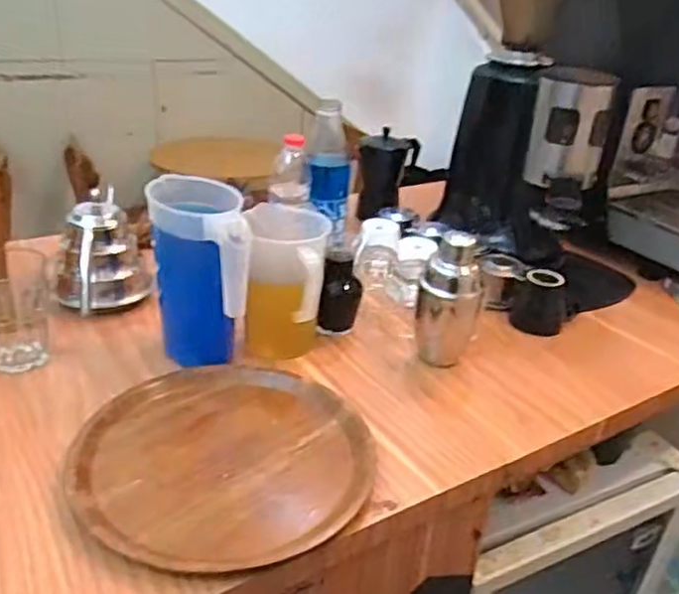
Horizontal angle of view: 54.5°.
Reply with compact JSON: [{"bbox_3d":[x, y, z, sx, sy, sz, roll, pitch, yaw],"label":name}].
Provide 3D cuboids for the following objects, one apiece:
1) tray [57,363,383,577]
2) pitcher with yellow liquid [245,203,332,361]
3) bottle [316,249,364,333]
[{"bbox_3d":[-0.118,0.158,0.674,0.287,0.022,0.287,4,27,-2],"label":"tray"},{"bbox_3d":[-0.065,-0.012,0.829,0.097,0.157,0.138,1,28,-7],"label":"pitcher with yellow liquid"},{"bbox_3d":[0.004,-0.012,0.900,0.054,0.120,0.054,6,27,2],"label":"bottle"}]

